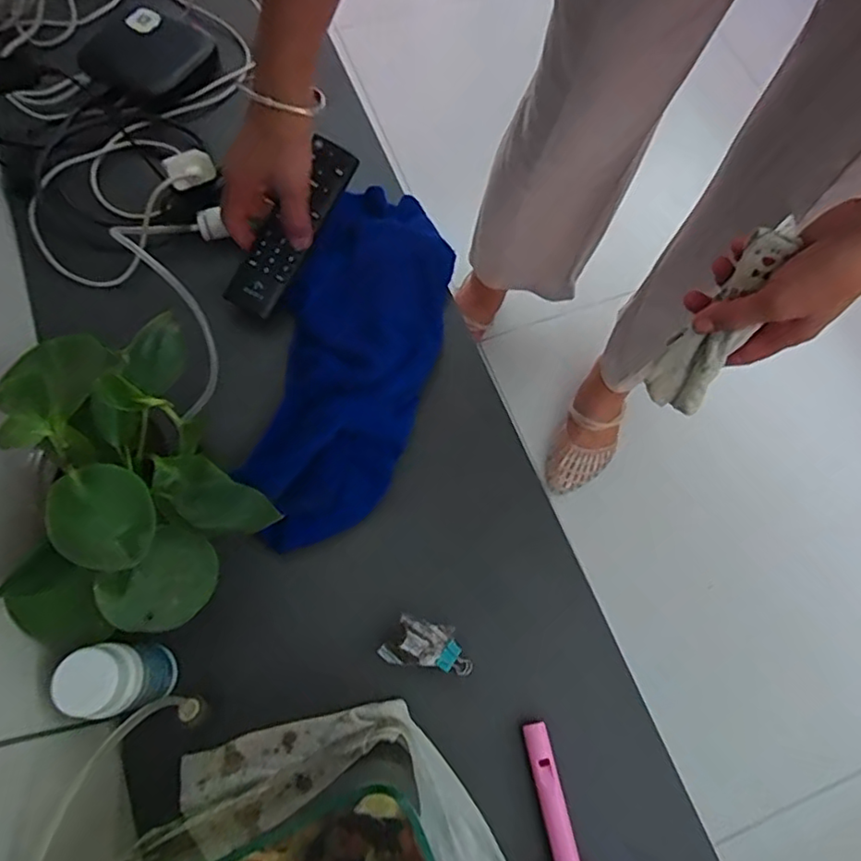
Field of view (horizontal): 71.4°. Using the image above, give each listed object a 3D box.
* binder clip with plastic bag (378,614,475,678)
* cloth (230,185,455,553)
[{"bbox_3d":[-0.002,0.154,0.430,0.063,0.010,0.032,10,69,1],"label":"binder clip with plastic bag"},{"bbox_3d":[-0.061,-0.069,0.490,0.123,0.038,0.322,10,69,1],"label":"cloth"}]

